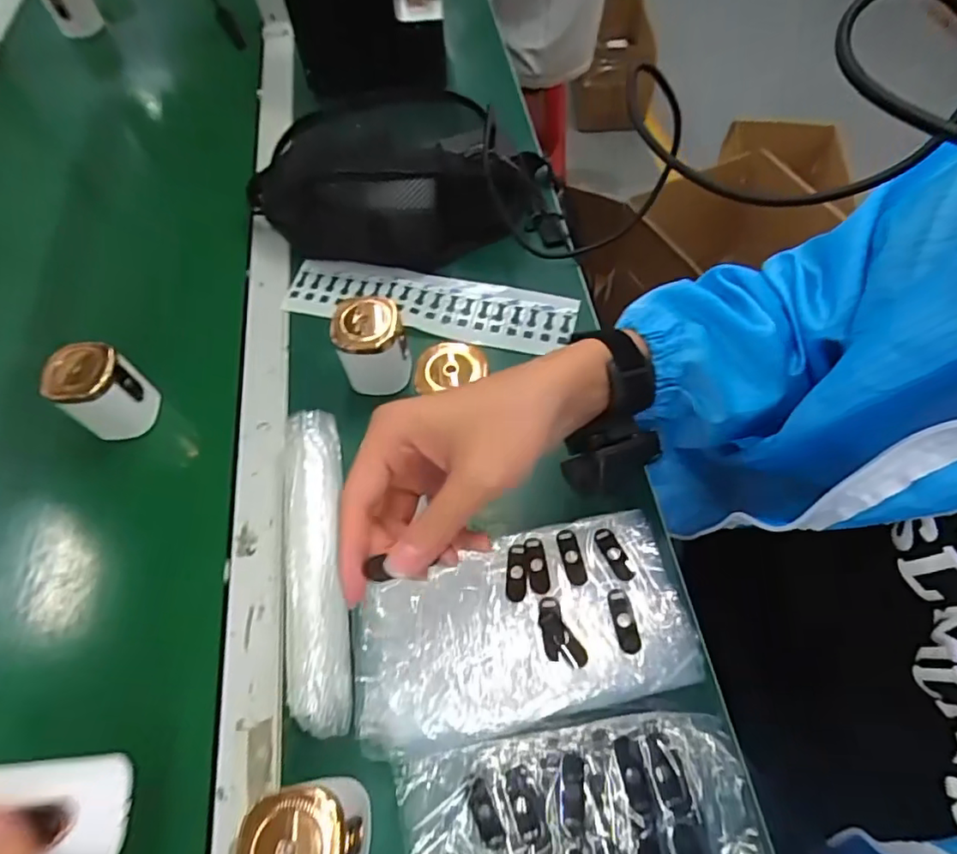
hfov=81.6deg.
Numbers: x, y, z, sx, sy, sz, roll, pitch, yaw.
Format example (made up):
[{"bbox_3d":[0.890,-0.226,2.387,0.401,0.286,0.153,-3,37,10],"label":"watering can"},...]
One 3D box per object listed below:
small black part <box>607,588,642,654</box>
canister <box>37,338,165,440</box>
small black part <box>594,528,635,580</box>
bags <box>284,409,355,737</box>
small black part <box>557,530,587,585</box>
[{"bbox_3d":[0.096,0.128,0.367,0.014,0.004,0.041,-10,60,-3],"label":"small black part"},{"bbox_3d":[-0.320,-0.030,0.474,0.055,0.069,0.061,30,66,18],"label":"canister"},{"bbox_3d":[0.096,0.089,0.393,0.013,0.004,0.039,-24,62,-10],"label":"small black part"},{"bbox_3d":[-0.118,0.095,0.405,0.046,0.045,0.226,-12,61,-4],"label":"bags"},{"bbox_3d":[0.066,0.092,0.393,0.014,0.004,0.040,-11,60,-3],"label":"small black part"}]

